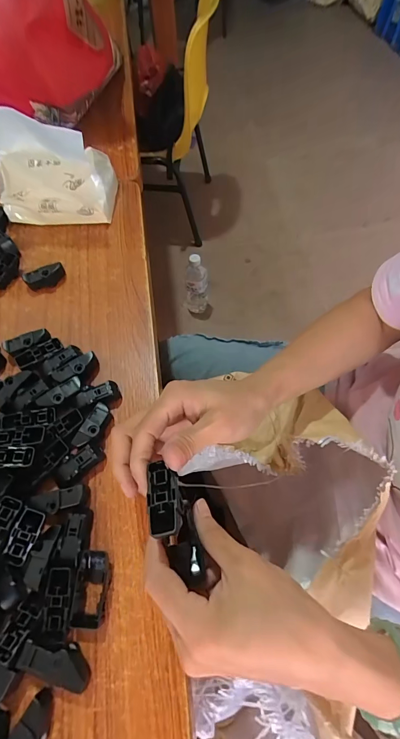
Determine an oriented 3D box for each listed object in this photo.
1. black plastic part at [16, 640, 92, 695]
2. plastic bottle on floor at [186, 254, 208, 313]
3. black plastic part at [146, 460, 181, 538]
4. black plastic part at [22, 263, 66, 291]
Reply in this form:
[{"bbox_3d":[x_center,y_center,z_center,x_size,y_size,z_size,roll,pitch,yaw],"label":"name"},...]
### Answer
[{"bbox_3d":[-0.098,0.203,0.237,0.048,0.021,0.019,11,64,8],"label":"black plastic part"},{"bbox_3d":[-0.011,-0.264,1.060,0.070,0.227,0.060,-4,63,0],"label":"plastic bottle on floor"},{"bbox_3d":[-0.022,0.077,0.206,0.019,0.005,0.045,-11,44,-4],"label":"black plastic part"},{"bbox_3d":[-0.185,-0.111,0.409,0.045,0.021,0.021,-32,66,-13],"label":"black plastic part"}]

